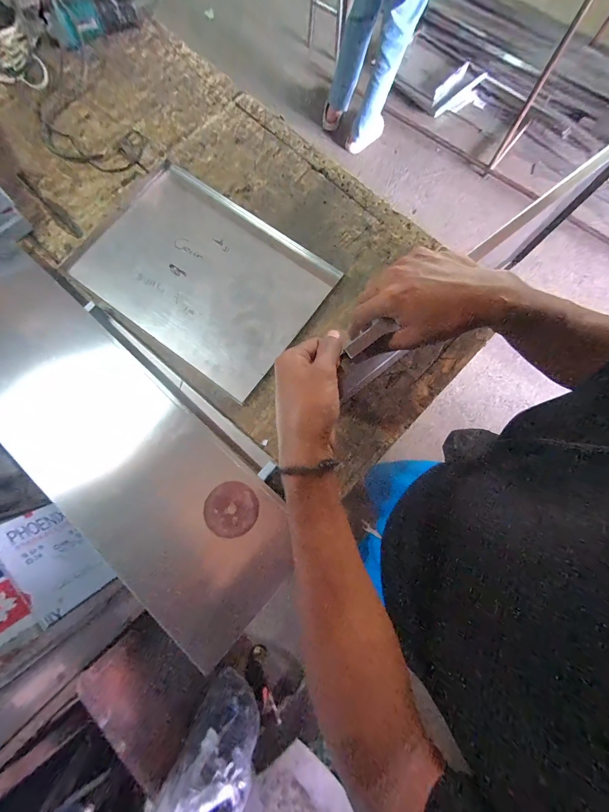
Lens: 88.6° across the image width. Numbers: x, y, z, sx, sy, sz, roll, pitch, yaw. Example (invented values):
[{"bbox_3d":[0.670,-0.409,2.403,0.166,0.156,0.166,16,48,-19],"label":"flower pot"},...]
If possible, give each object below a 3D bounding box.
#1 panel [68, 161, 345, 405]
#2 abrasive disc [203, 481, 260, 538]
[{"bbox_3d":[-0.221,-0.288,0.678,0.488,0.018,0.345,36,80,7],"label":"panel"},{"bbox_3d":[-0.126,0.177,0.536,0.090,0.009,0.089,-2,69,4],"label":"abrasive disc"}]

